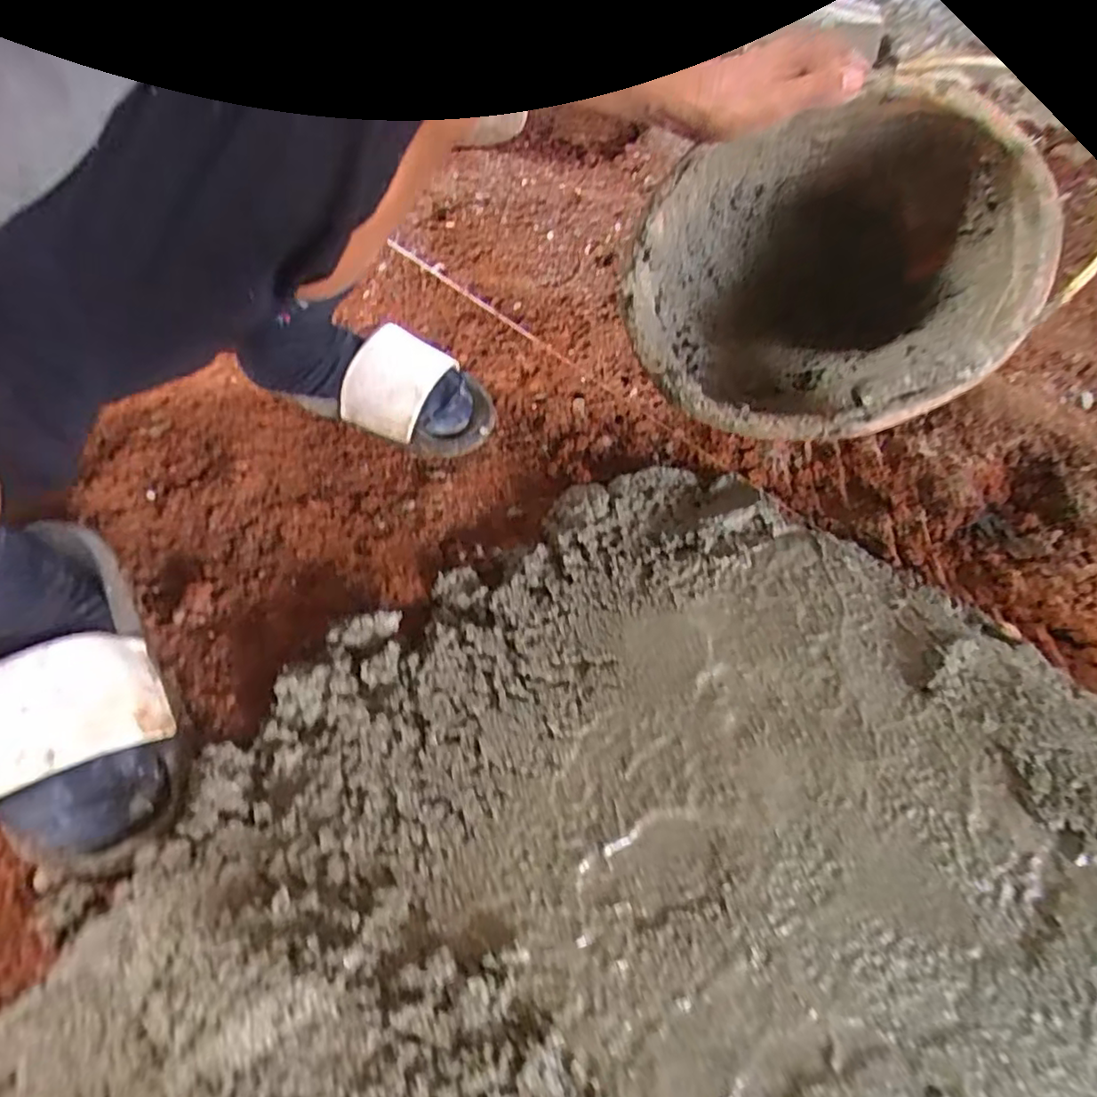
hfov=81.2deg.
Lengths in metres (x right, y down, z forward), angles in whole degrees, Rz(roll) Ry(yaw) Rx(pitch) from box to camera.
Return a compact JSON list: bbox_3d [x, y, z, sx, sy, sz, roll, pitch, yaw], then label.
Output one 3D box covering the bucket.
[{"bbox_3d":[0.231,-0.203,0.565,0.281,0.240,0.281,-2,84,16],"label":"bucket"}]

